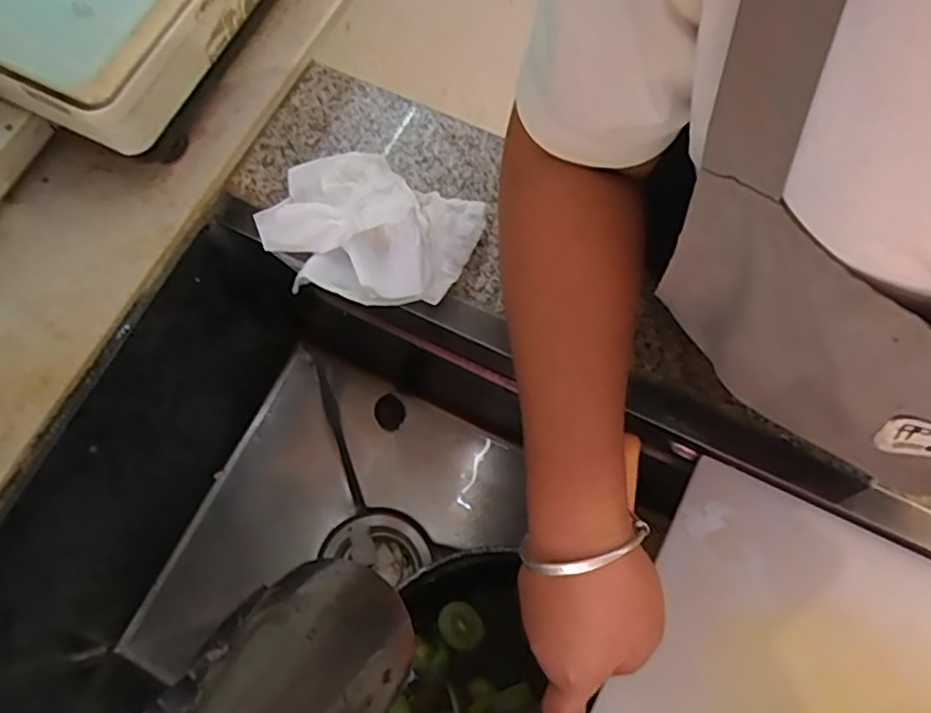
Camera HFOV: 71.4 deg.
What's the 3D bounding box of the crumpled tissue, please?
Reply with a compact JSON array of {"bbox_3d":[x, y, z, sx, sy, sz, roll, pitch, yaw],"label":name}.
[{"bbox_3d":[-0.071,-0.093,0.441,0.149,0.050,0.107,27,76,10],"label":"crumpled tissue"}]

